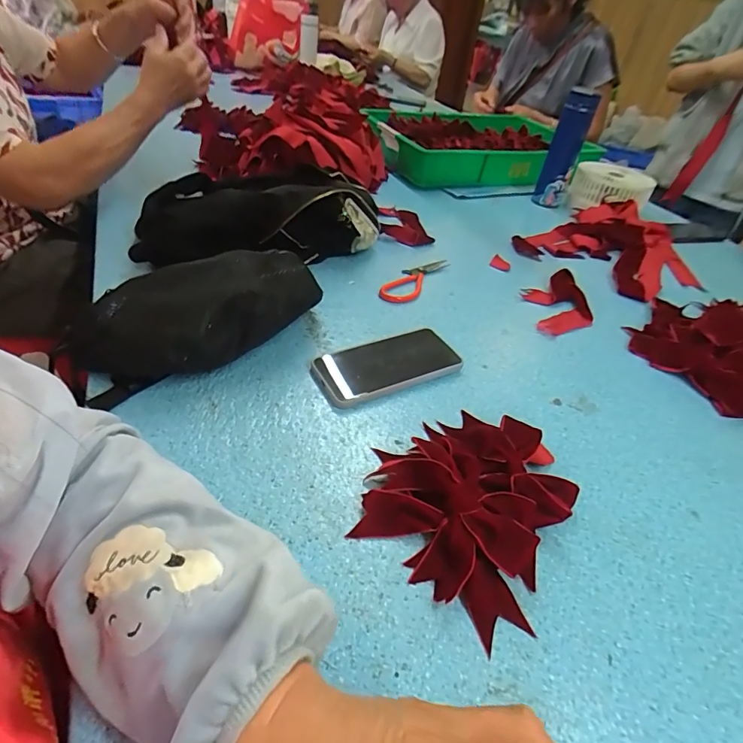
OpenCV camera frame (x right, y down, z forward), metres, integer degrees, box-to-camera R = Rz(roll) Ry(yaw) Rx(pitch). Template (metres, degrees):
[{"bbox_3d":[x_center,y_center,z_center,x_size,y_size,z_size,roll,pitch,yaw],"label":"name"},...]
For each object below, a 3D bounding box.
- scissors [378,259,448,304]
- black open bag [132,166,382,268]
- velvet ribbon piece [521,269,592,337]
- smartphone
[{"bbox_3d":[0.065,-0.142,0.676,0.049,0.013,0.148,25,44,19],"label":"scissors"},{"bbox_3d":[-0.163,-0.230,0.668,0.351,0.107,0.171,-7,43,-16],"label":"black open bag"},{"bbox_3d":[0.281,-0.104,0.664,0.092,0.026,0.151,6,41,-2],"label":"velvet ribbon piece"},{"bbox_3d":[0.016,-0.009,0.511,0.165,0.012,0.088,-18,47,-27],"label":"smartphone"}]

